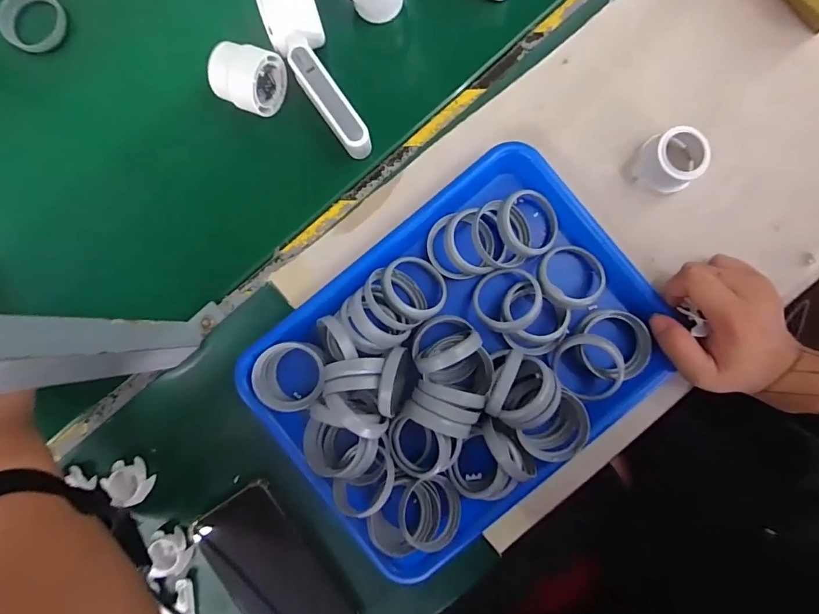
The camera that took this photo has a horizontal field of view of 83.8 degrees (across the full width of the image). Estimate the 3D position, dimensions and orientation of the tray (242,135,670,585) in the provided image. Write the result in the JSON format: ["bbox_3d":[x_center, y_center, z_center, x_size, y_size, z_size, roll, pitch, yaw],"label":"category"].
[{"bbox_3d":[0.047,0.045,0.387,0.330,0.050,0.250,-41,90,0],"label":"tray"}]

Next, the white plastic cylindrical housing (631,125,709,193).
[{"bbox_3d":[0.230,-0.129,0.403,0.050,0.039,0.047,0,90,0],"label":"white plastic cylindrical housing"}]

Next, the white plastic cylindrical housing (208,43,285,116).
[{"bbox_3d":[-0.146,-0.206,0.409,0.049,0.045,0.052,22,90,0],"label":"white plastic cylindrical housing"}]

